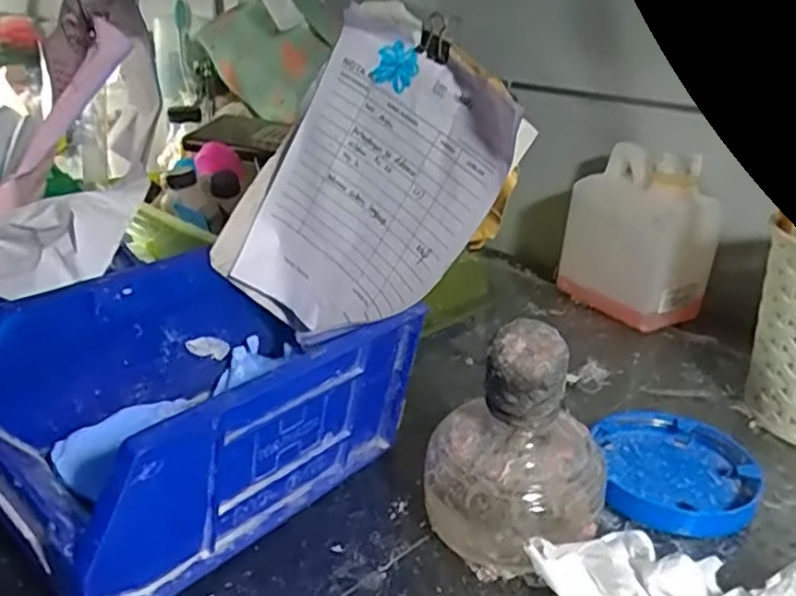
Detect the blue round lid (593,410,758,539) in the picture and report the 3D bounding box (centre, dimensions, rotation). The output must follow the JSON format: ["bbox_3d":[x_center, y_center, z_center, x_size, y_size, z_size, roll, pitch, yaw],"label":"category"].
[{"bbox_3d":[0.136,0.084,0.341,0.073,0.016,0.073,1,24,-1],"label":"blue round lid"}]

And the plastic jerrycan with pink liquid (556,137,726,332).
[{"bbox_3d":[0.178,-0.046,0.520,0.067,0.118,0.094,-16,29,-33],"label":"plastic jerrycan with pink liquid"}]

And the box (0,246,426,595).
[{"bbox_3d":[-0.083,0.047,0.304,0.104,0.100,0.166,20,30,36],"label":"box"}]

